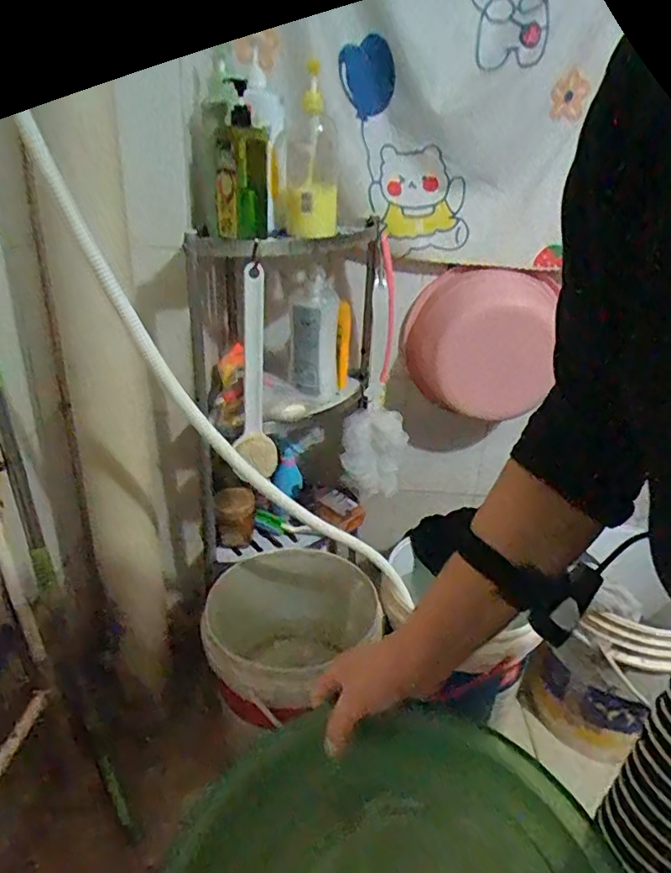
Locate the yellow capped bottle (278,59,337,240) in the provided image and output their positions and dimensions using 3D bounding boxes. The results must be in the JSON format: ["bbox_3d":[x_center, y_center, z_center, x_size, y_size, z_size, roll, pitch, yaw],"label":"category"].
[{"bbox_3d":[-0.042,-0.482,0.993,0.096,0.257,0.121,2,26,-3],"label":"yellow capped bottle"}]

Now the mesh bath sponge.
[{"bbox_3d":[0.083,0.035,1.259,0.135,0.181,0.117,6,26,5],"label":"mesh bath sponge"}]

